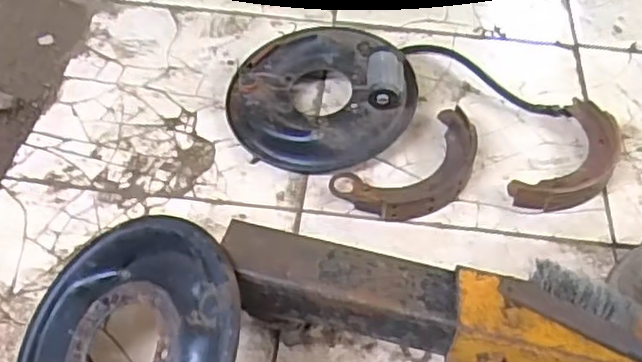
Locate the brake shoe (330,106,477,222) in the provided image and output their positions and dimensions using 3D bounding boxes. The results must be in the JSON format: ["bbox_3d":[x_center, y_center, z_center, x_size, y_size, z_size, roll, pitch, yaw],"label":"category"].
[{"bbox_3d":[0.134,-0.013,0.930,0.224,0.035,0.116,-30,59,-22],"label":"brake shoe"}]

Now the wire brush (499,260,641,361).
[{"bbox_3d":[0.273,0.132,0.591,0.230,0.034,0.045,25,53,18],"label":"wire brush"}]

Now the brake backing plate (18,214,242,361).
[{"bbox_3d":[-0.189,0.162,0.671,0.256,0.033,0.268,-14,59,24],"label":"brake backing plate"}]

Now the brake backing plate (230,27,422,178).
[{"bbox_3d":[0.000,-0.127,0.990,0.269,0.078,0.236,6,52,3],"label":"brake backing plate"}]

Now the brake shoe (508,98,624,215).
[{"bbox_3d":[0.351,-0.029,0.946,0.099,0.035,0.216,33,58,22],"label":"brake shoe"}]

